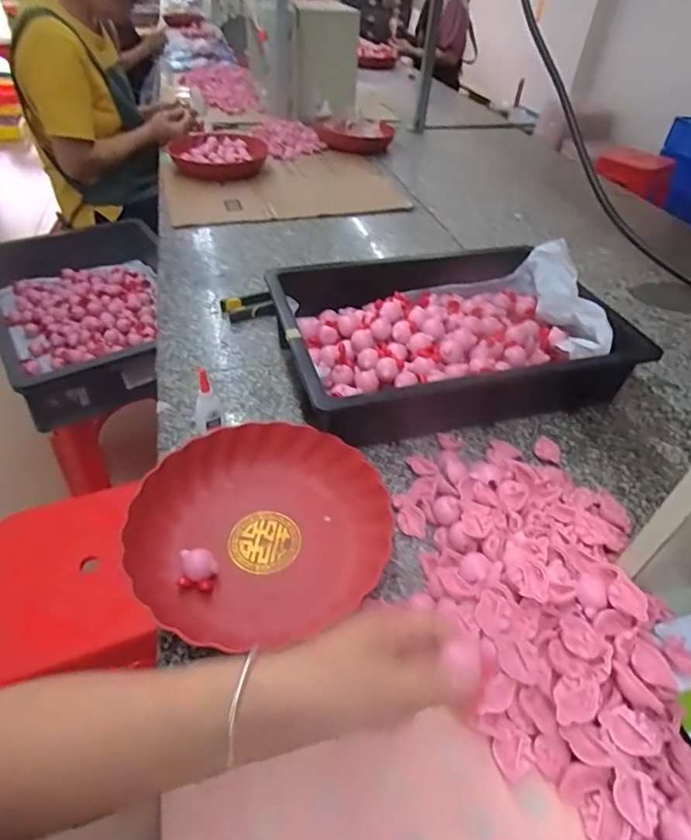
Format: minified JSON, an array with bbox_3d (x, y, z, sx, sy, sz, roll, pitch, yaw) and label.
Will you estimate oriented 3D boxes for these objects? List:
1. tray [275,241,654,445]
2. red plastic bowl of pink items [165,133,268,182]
[{"bbox_3d":[0.132,-0.123,0.705,0.438,0.119,0.309,-12,45,-12],"label":"tray"},{"bbox_3d":[-0.313,-0.665,1.276,0.237,0.058,0.246,0,43,0],"label":"red plastic bowl of pink items"}]

